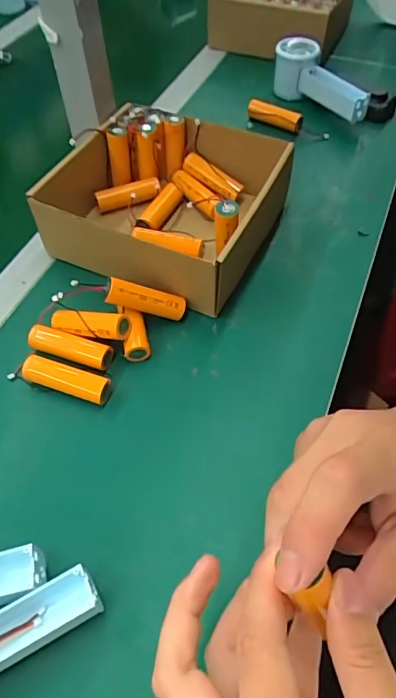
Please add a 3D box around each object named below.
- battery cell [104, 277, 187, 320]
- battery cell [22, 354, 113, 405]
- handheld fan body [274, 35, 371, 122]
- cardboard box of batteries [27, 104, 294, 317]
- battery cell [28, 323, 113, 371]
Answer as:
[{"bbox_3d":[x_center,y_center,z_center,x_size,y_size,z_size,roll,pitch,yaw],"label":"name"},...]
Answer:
[{"bbox_3d":[-0.044,-0.043,0.426,0.071,0.020,0.017,13,49,-26],"label":"battery cell"},{"bbox_3d":[-0.108,0.024,0.401,0.073,0.019,0.023,15,56,12],"label":"battery cell"},{"bbox_3d":[0.156,-0.343,0.628,0.056,0.059,0.141,-27,58,-17],"label":"handheld fan body"},{"bbox_3d":[-0.031,-0.147,0.488,0.202,0.078,0.199,19,57,15],"label":"cardboard box of batteries"},{"bbox_3d":[-0.111,-0.001,0.419,0.073,0.017,0.021,16,56,13],"label":"battery cell"}]

